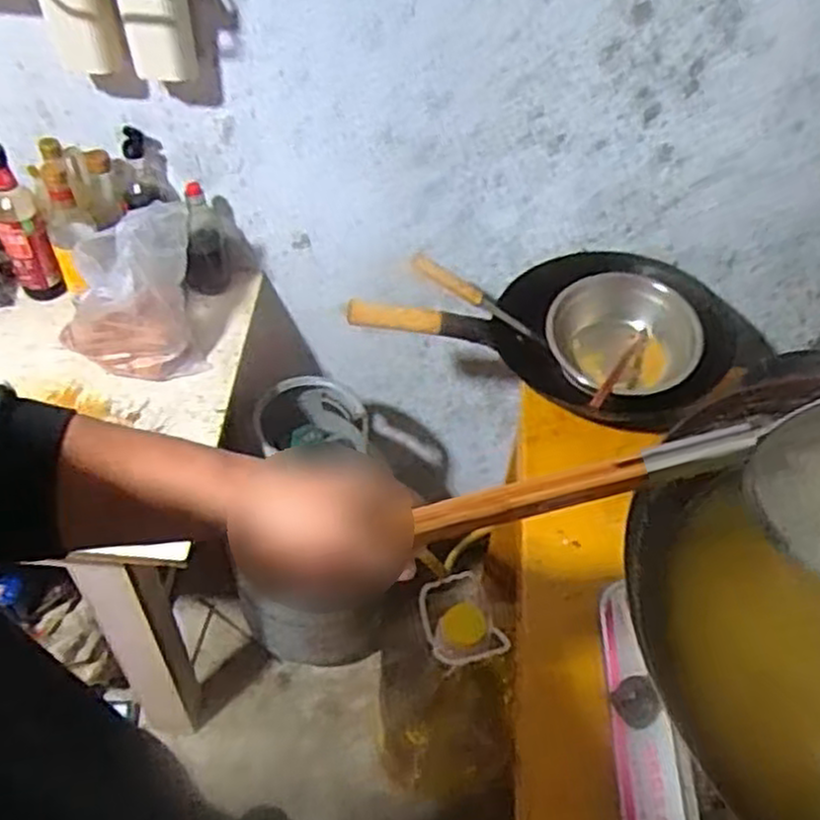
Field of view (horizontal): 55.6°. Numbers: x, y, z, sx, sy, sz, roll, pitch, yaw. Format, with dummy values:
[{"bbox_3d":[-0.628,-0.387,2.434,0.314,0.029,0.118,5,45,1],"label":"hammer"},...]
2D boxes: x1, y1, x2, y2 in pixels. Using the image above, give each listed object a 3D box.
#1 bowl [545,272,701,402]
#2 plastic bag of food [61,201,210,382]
[{"bbox_3d":[0.315,-0.107,1.162,0.217,0.109,0.220,2,49,-2],"label":"bowl"},{"bbox_3d":[-0.396,-0.165,1.107,0.212,0.223,0.147,-17,53,-17],"label":"plastic bag of food"}]

